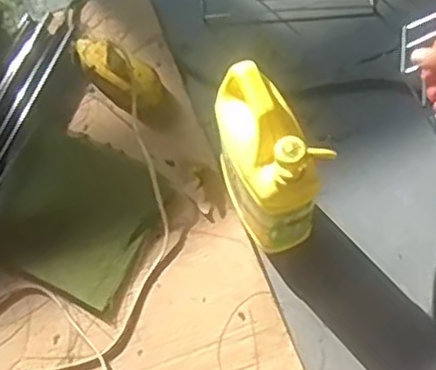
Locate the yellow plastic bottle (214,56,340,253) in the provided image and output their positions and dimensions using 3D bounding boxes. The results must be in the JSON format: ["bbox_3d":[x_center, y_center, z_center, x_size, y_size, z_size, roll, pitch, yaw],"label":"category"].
[{"bbox_3d":[0.048,-0.023,0.751,0.079,0.243,0.142,-18,66,-9],"label":"yellow plastic bottle"}]

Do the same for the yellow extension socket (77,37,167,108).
[{"bbox_3d":[-0.131,-0.151,0.922,0.140,0.043,0.045,35,69,15],"label":"yellow extension socket"}]

